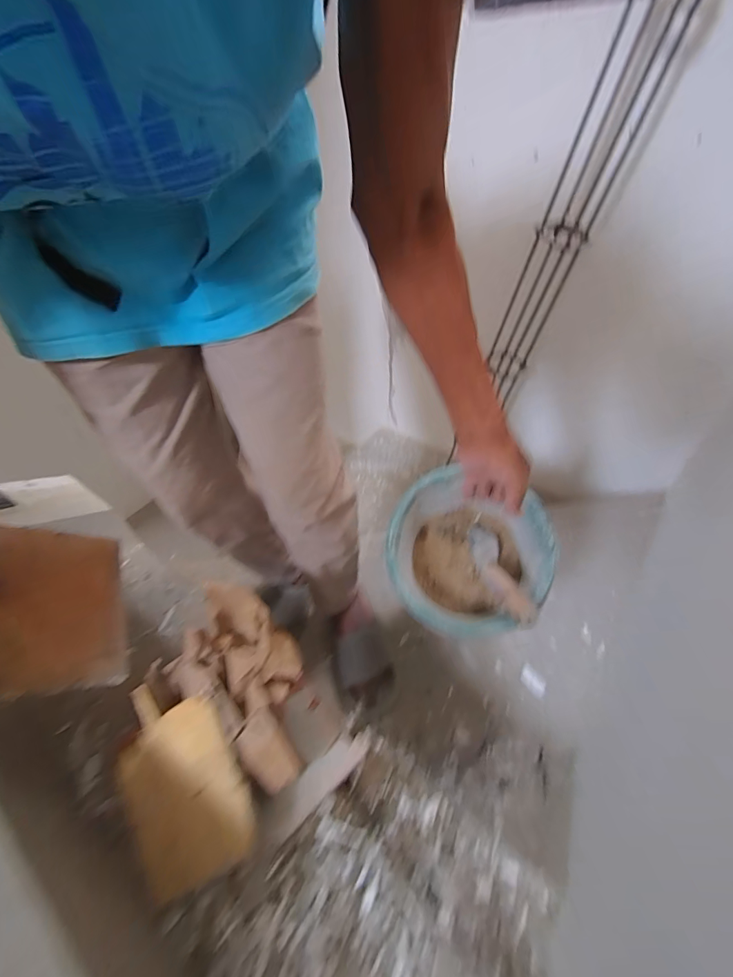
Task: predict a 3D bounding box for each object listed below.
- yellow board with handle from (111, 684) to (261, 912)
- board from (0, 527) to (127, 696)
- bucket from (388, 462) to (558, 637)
[{"bbox_3d":[-0.220,0.337,0.466,0.142,0.013,0.210,-28,69,0],"label":"yellow board with handle"},{"bbox_3d":[-0.367,0.127,0.458,0.016,0.151,0.231,-56,47,18],"label":"board"},{"bbox_3d":[0.179,0.110,0.681,0.255,0.163,0.255,-12,60,20],"label":"bucket"}]

